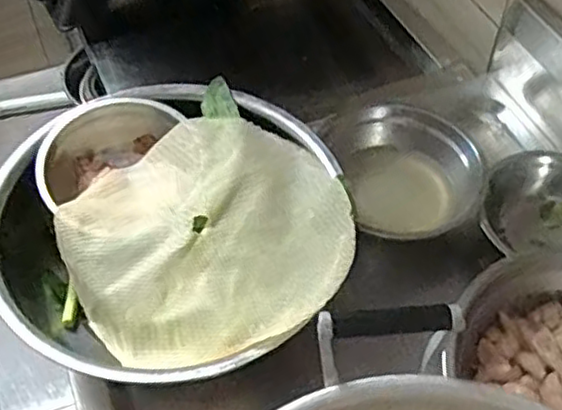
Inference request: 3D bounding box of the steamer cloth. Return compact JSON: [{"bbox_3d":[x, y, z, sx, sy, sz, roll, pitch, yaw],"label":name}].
[{"bbox_3d":[-0.072,0.030,0.680,0.250,0.056,0.265,-29,56,-21],"label":"steamer cloth"}]

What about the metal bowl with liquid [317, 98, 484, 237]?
[{"bbox_3d":[0.133,-0.035,0.774,0.153,0.082,0.188,-7,51,-6],"label":"metal bowl with liquid"}]

